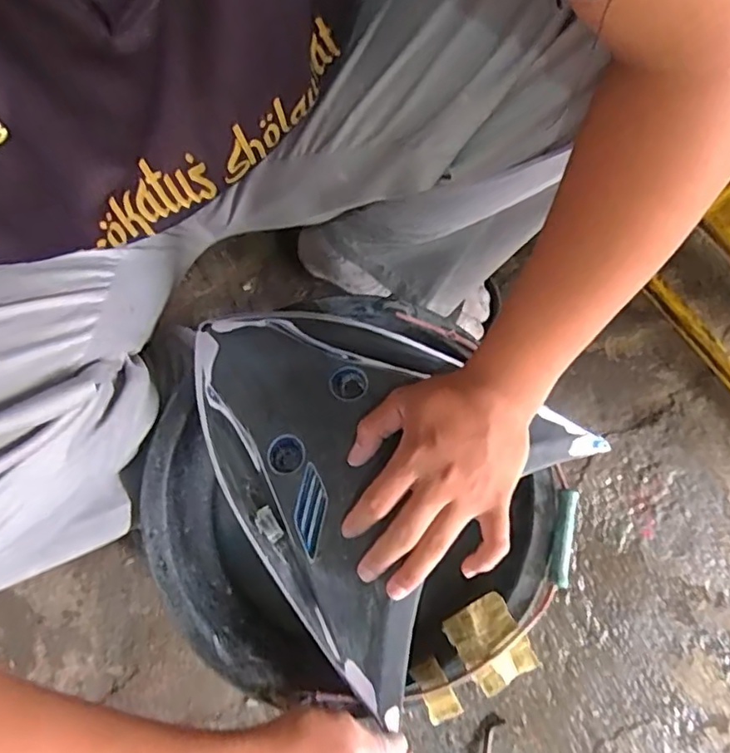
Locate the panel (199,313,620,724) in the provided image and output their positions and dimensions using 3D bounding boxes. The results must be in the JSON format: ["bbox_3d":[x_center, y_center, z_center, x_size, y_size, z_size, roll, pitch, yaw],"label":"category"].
[{"bbox_3d":[-0.027,0.061,0.452,0.283,0.038,0.247,35,79,7],"label":"panel"}]

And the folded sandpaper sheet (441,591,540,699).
[{"bbox_3d":[0.095,0.203,0.442,0.050,0.010,0.062,-30,76,-6],"label":"folded sandpaper sheet"}]

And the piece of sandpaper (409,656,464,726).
[{"bbox_3d":[0.053,0.234,0.435,0.024,0.008,0.045,-24,79,-6],"label":"piece of sandpaper"}]

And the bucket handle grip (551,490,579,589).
[{"bbox_3d":[0.154,0.125,0.454,0.012,0.011,0.073,11,75,4],"label":"bucket handle grip"}]

